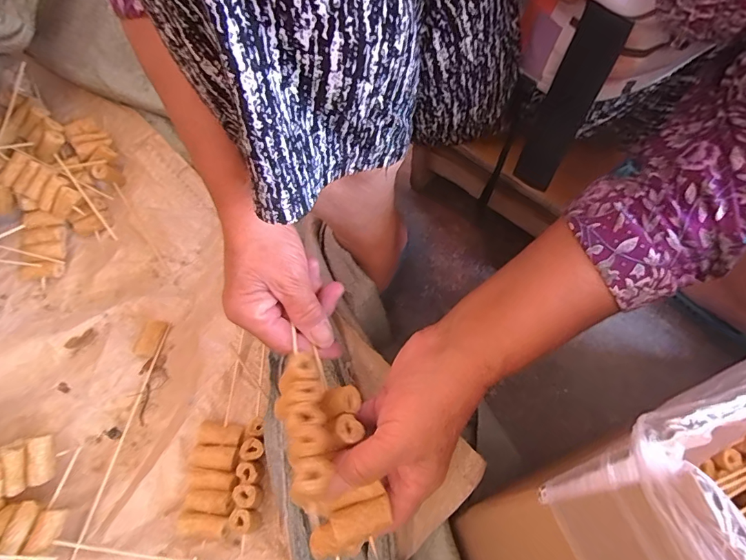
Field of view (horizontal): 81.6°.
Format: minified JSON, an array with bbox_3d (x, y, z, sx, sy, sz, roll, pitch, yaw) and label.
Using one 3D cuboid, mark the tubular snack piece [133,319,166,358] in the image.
[{"bbox_3d":[-0.233,0.061,0.452,0.018,0.017,0.039,8,61,6],"label":"tubular snack piece"}]

